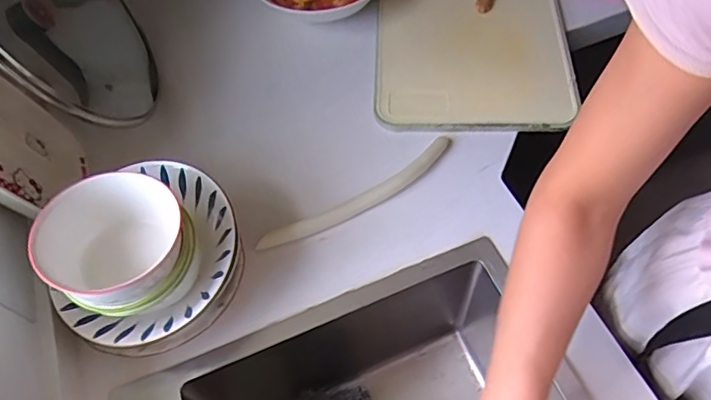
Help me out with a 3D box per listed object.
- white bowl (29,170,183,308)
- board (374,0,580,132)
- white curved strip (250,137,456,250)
[{"bbox_3d":[-0.222,0.042,0.515,0.120,0.074,0.125,-2,59,3],"label":"white bowl"},{"bbox_3d":[0.168,-0.231,0.780,0.272,0.023,0.309,1,65,0],"label":"board"},{"bbox_3d":[0.009,-0.005,0.666,0.274,0.021,0.031,-30,61,-13],"label":"white curved strip"}]

